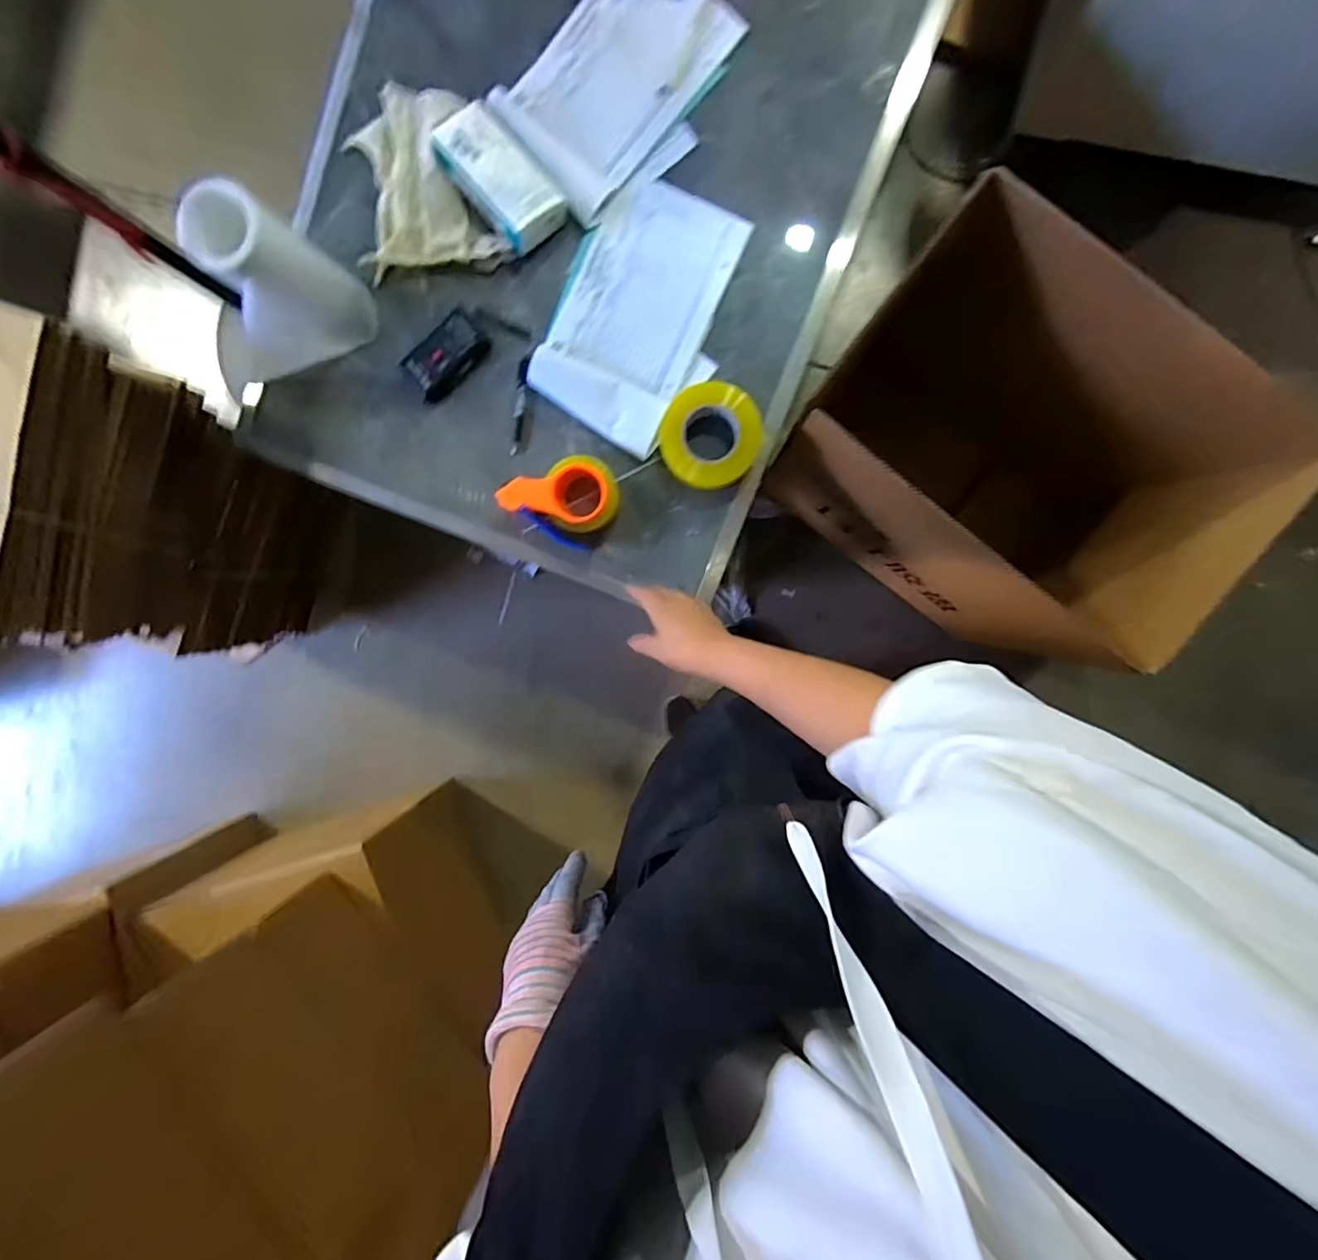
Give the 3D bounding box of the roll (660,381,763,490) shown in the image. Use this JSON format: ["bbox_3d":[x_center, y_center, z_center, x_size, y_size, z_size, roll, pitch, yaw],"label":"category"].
[{"bbox_3d":[0.074,-0.276,0.796,0.138,0.044,0.137,1,97,5],"label":"roll"}]

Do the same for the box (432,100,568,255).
[{"bbox_3d":[-0.218,-0.622,0.762,0.095,0.054,0.170,-42,92,9],"label":"box"}]

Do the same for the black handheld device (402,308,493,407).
[{"bbox_3d":[-0.315,-0.405,0.822,0.126,0.015,0.076,-41,92,9],"label":"black handheld device"}]

